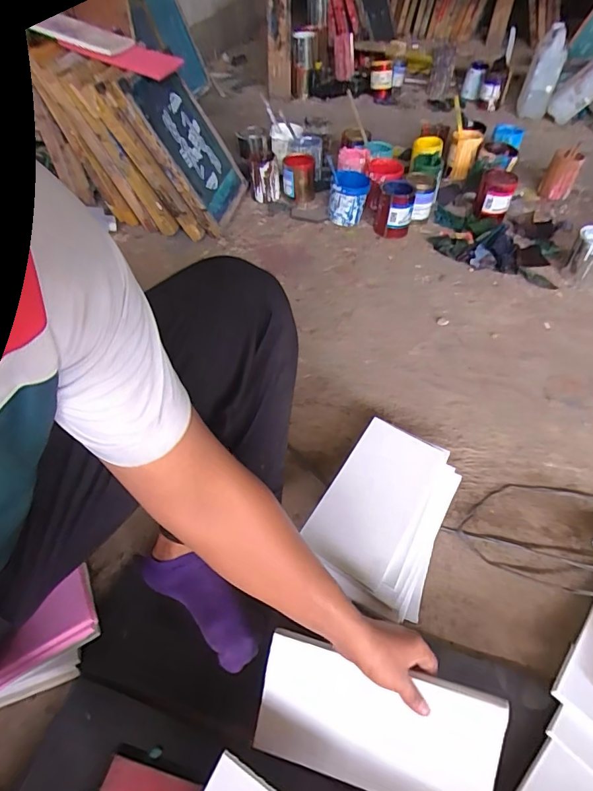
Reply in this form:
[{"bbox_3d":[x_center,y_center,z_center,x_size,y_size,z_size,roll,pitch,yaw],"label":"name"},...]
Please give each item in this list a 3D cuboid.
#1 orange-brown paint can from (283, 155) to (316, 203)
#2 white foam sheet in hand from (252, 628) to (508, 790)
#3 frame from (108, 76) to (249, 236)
[{"bbox_3d":[0.007,-0.733,1.505,0.109,0.138,0.097,4,50,5],"label":"orange-brown paint can"},{"bbox_3d":[0.093,0.404,0.534,0.280,0.012,0.151,10,90,14],"label":"white foam sheet in hand"},{"bbox_3d":[-0.307,-0.763,1.337,0.051,0.444,0.371,-10,44,32],"label":"frame"}]

